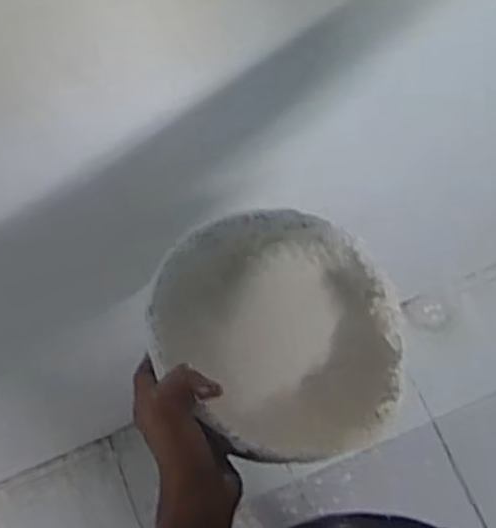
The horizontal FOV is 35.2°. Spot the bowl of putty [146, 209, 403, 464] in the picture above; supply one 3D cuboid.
[{"bbox_3d":[0.015,0.053,0.600,0.190,0.076,0.178,-1,72,2],"label":"bowl of putty"}]

